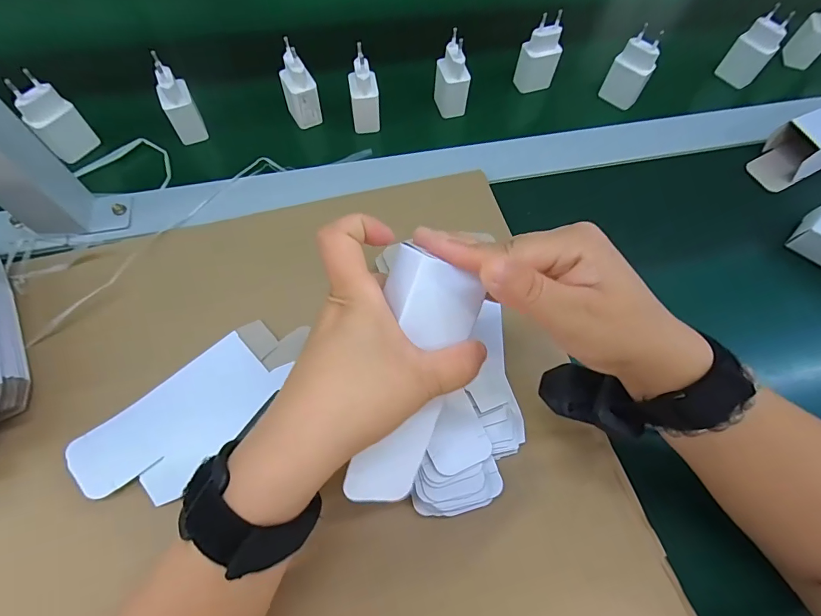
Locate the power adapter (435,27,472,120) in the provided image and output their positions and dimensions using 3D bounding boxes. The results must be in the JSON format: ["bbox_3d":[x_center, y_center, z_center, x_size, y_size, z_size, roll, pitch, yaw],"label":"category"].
[{"bbox_3d":[0.045,-0.245,0.449,0.030,0.076,0.032,-10,67,-7],"label":"power adapter"}]

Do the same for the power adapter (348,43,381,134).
[{"bbox_3d":[-0.048,-0.221,0.434,0.028,0.074,0.027,-11,67,-8],"label":"power adapter"}]

